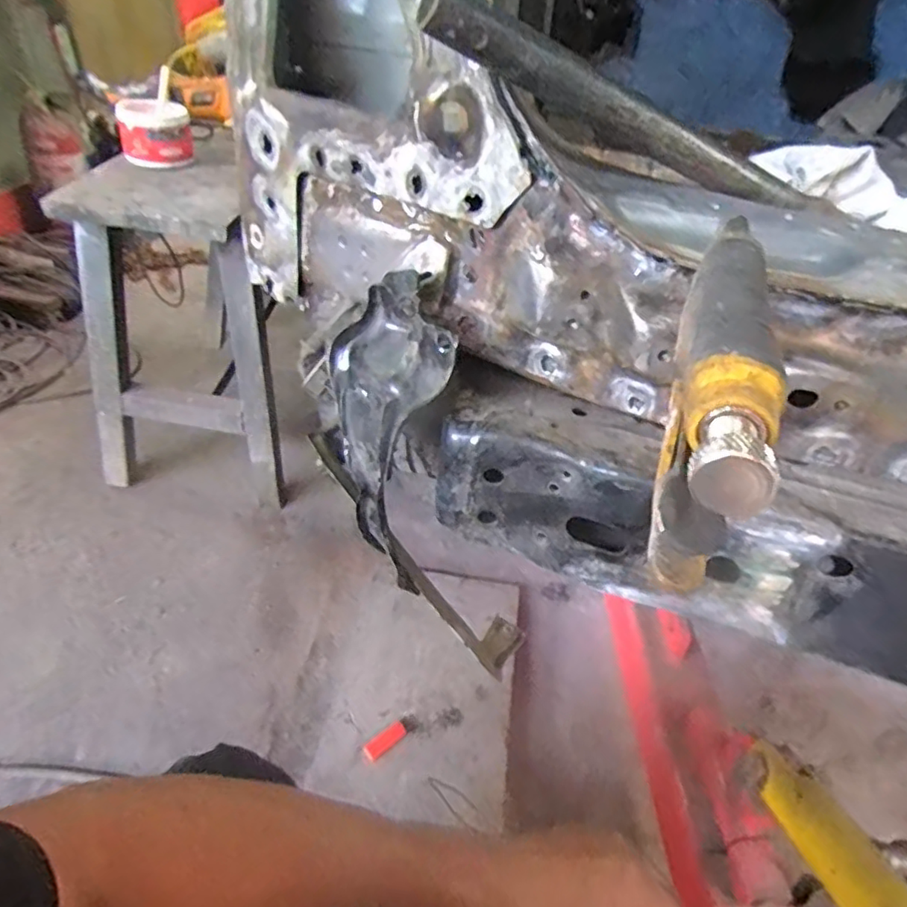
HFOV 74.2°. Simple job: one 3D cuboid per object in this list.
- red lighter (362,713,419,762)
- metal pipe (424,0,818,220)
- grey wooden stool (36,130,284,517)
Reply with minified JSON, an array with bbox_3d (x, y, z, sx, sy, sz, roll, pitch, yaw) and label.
[{"bbox_3d":[-0.096,0.436,0.927,0.091,0.011,0.030,-24,46,-32],"label":"red lighter"},{"bbox_3d":[0.113,-0.188,0.344,0.278,0.023,0.016,10,33,-27],"label":"metal pipe"},{"bbox_3d":[-0.532,-0.202,1.102,0.324,0.596,0.322,-11,41,-19],"label":"grey wooden stool"}]

